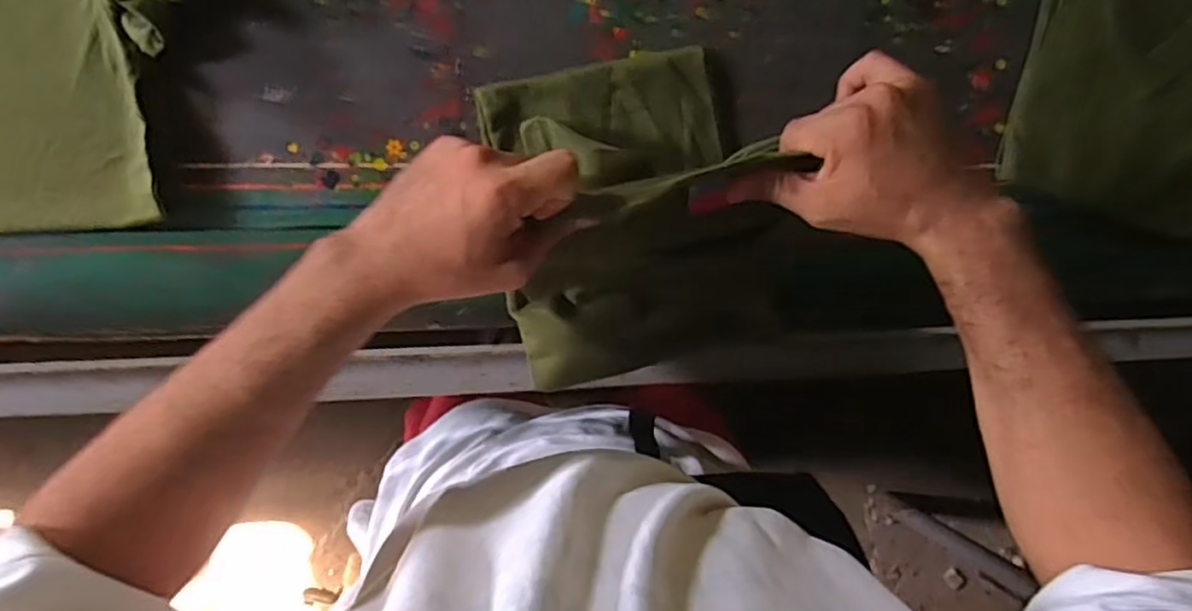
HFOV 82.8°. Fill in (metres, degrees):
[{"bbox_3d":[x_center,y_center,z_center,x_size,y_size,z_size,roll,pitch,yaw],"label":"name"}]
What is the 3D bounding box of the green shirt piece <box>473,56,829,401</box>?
[{"bbox_3d":[0.047,-0.075,0.486,0.227,0.184,0.248,-11,93,-7],"label":"green shirt piece"}]

